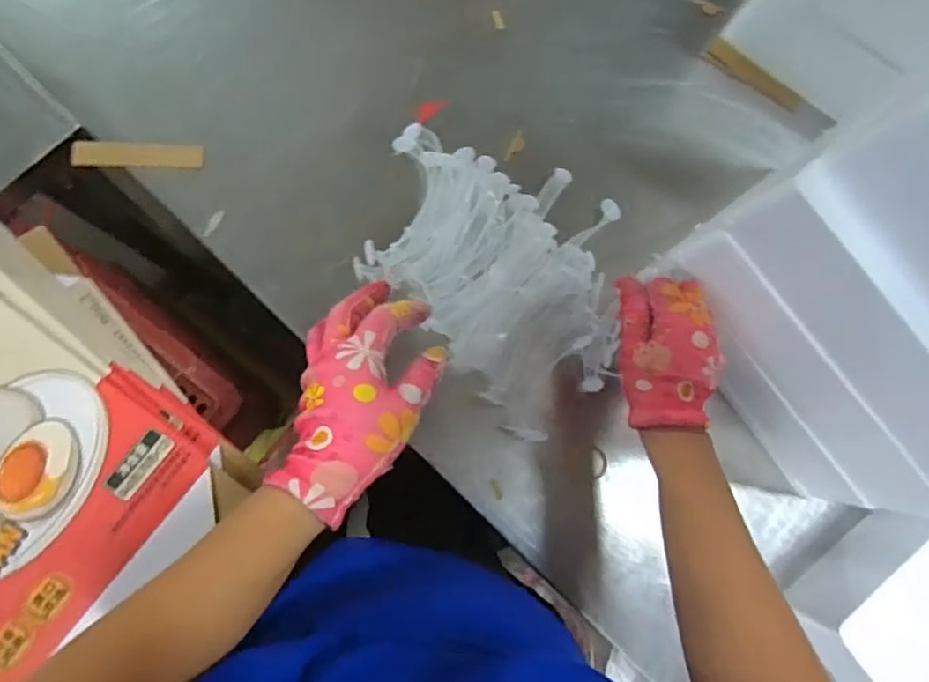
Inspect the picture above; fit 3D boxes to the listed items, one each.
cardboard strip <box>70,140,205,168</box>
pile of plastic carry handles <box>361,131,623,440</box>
[{"bbox_3d":[-0.290,-0.167,0.554,0.107,0.009,0.025,-2,85,-11],"label":"cardboard strip"},{"bbox_3d":[0.031,-0.057,0.549,0.242,0.033,0.219,27,81,-3],"label":"pile of plastic carry handles"}]

